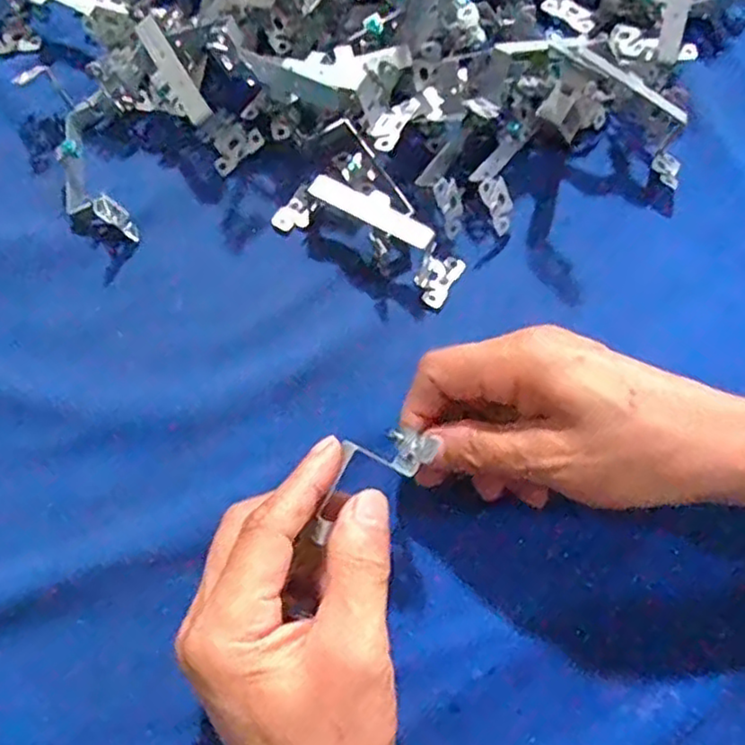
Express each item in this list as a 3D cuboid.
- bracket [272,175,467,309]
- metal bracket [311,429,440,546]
[{"bbox_3d":[-0.003,-0.077,0.366,0.105,0.030,0.030,27,69,11],"label":"bracket"},{"bbox_3d":[-0.004,0.042,0.279,0.061,0.017,0.026,-34,70,-28],"label":"metal bracket"}]

